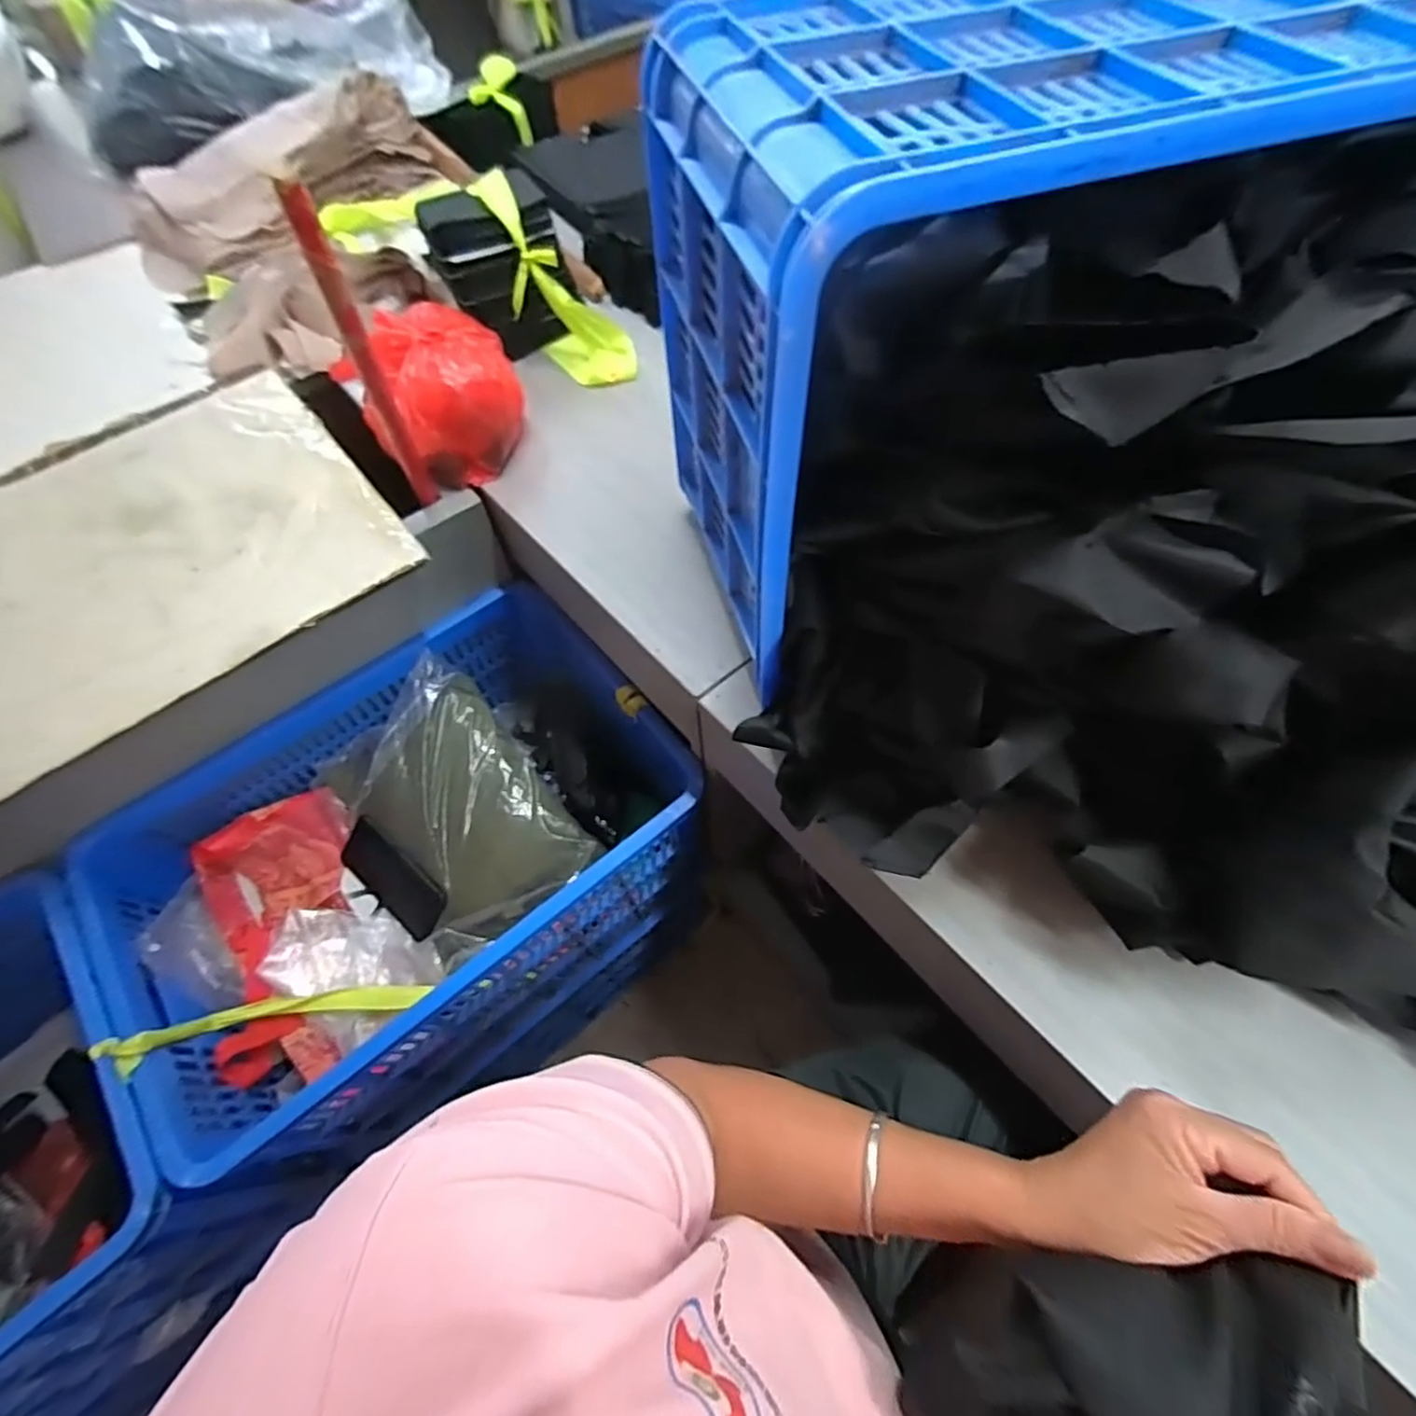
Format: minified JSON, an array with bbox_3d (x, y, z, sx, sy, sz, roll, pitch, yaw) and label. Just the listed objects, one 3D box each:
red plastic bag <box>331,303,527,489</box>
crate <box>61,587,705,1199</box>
[{"bbox_3d":[-0.308,-0.379,0.790,0.164,0.113,0.196,-8,60,-2],"label":"red plastic bag"},{"bbox_3d":[-0.348,0.229,0.919,0.608,0.432,0.420,-37,65,-17],"label":"crate"}]

